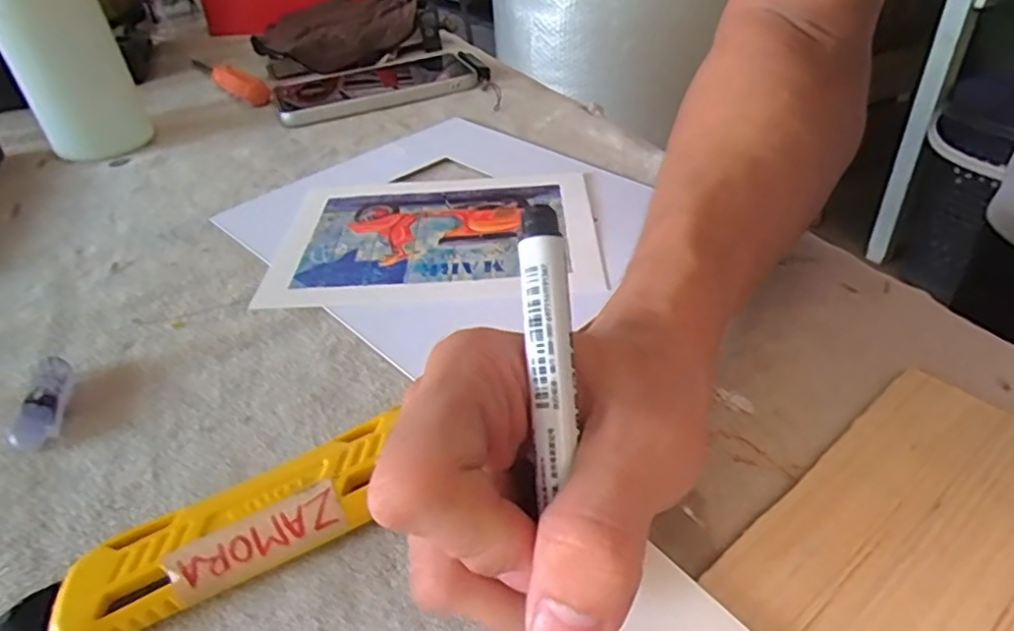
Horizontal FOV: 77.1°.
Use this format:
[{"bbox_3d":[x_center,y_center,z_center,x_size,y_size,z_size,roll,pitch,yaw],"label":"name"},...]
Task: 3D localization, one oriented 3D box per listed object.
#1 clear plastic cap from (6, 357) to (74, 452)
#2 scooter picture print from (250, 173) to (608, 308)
[{"bbox_3d":[-0.182,0.033,0.249,0.015,0.012,0.041,-14,39,-11],"label":"clear plastic cap"},{"bbox_3d":[-0.036,-0.043,0.336,0.163,0.004,0.123,-1,39,5],"label":"scooter picture print"}]

